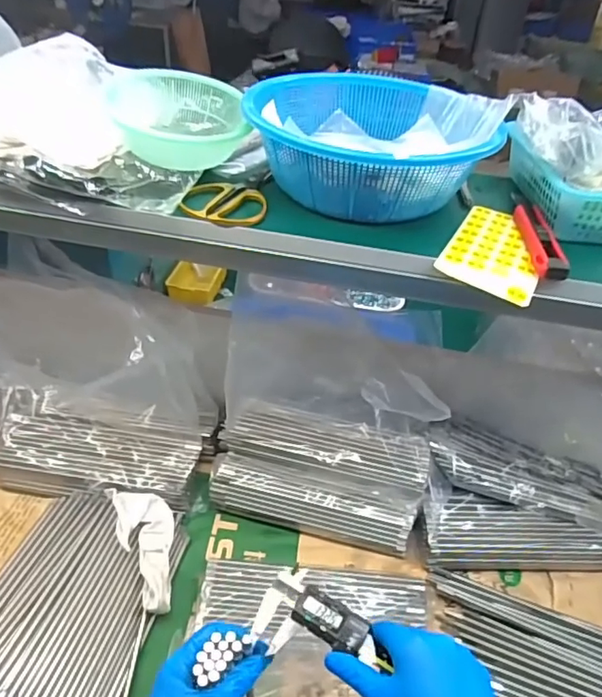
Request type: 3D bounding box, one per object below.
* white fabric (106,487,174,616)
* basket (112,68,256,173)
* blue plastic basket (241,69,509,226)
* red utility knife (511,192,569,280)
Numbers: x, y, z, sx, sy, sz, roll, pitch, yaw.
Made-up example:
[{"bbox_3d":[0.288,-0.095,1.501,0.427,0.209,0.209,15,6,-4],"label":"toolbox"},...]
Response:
[{"bbox_3d":[-0.194,0.258,0.705,0.071,0.054,0.162,-14,43,-22],"label":"white fabric"},{"bbox_3d":[-0.141,-0.271,0.629,0.149,0.057,0.150,-1,40,-8],"label":"basket"},{"bbox_3d":[0.076,-0.234,0.616,0.268,0.087,0.238,1,40,-5],"label":"blue plastic basket"},{"bbox_3d":[0.244,-0.125,0.570,0.029,0.016,0.170,7,39,2],"label":"red utility knife"}]

